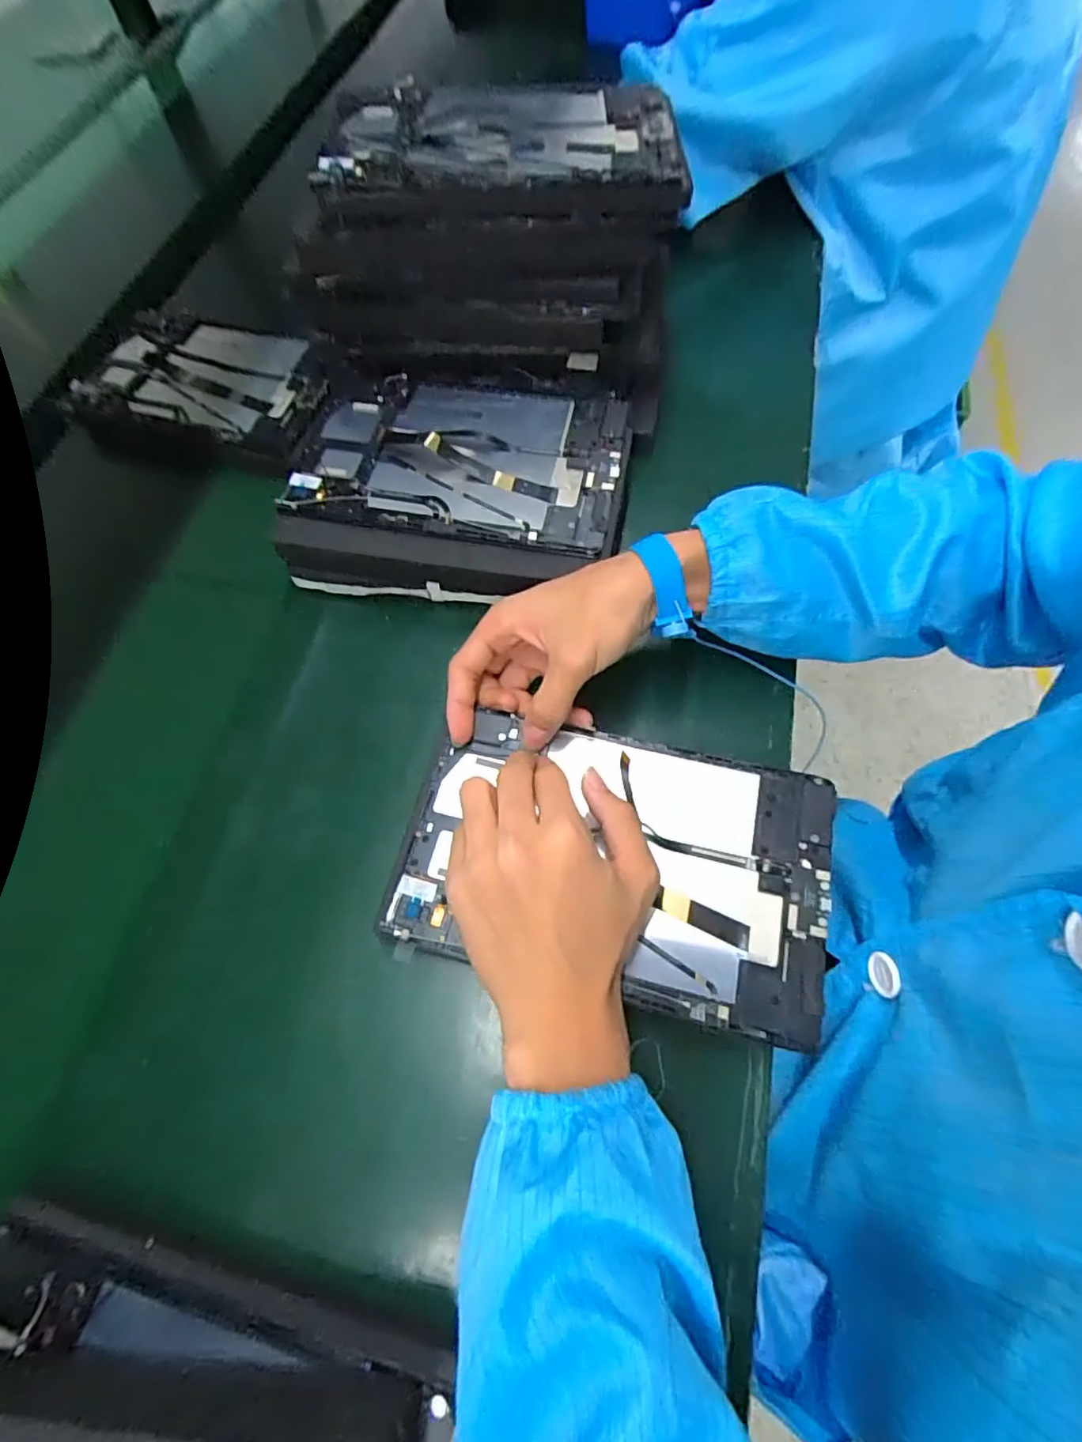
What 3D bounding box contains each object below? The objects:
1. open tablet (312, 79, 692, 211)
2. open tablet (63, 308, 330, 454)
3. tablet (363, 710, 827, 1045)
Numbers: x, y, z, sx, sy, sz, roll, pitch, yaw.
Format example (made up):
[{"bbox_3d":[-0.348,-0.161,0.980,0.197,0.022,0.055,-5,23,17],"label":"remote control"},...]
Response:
[{"bbox_3d":[-0.024,-0.398,0.403,0.232,0.021,0.144,2,65,4],"label":"open tablet"},{"bbox_3d":[-0.306,-0.321,0.541,0.227,0.021,0.134,13,67,8],"label":"open tablet"},{"bbox_3d":[0.042,0.078,0.346,0.242,0.008,0.148,12,66,8],"label":"tablet"}]

